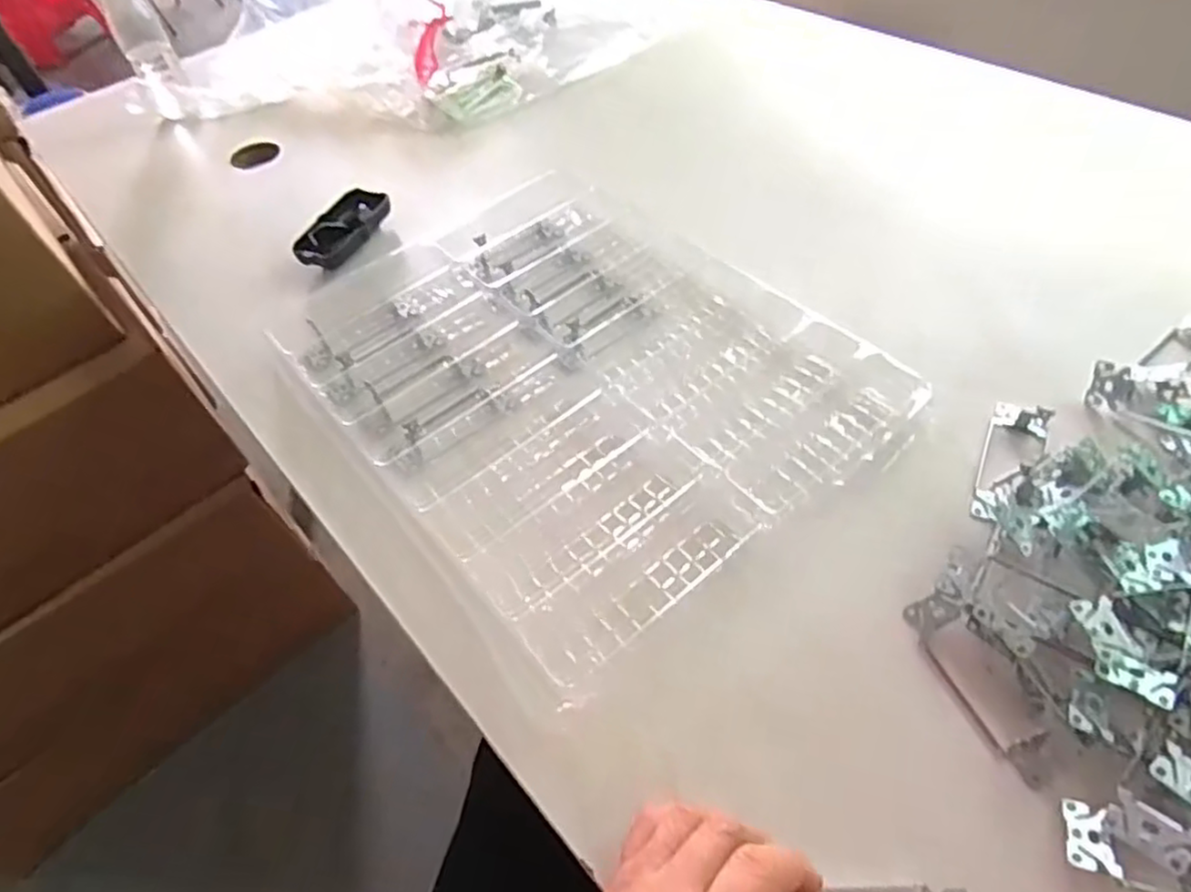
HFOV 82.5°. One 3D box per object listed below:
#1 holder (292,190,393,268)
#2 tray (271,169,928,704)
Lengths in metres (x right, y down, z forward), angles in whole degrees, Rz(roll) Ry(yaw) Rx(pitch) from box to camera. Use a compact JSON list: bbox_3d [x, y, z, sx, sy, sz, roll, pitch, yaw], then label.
[{"bbox_3d":[-0.251,-0.214,0.673,0.052,0.025,0.106,11,55,14],"label":"holder"},{"bbox_3d":[-0.019,-0.063,0.540,0.338,0.027,0.417,-36,58,-20],"label":"tray"}]

